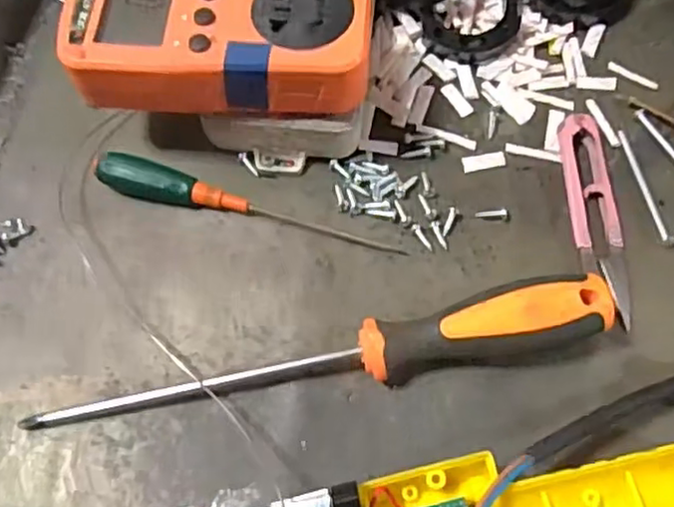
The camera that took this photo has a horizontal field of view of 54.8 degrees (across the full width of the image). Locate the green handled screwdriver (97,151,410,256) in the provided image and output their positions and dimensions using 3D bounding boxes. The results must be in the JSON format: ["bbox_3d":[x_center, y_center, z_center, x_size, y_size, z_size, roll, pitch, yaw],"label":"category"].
[{"bbox_3d":[-0.042,-0.019,0.298,0.142,0.016,0.017,18,69,8],"label":"green handled screwdriver"}]

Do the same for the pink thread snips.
[{"bbox_3d":[0.119,-0.019,0.300,0.023,0.007,0.103,-1,68,0],"label":"pink thread snips"}]

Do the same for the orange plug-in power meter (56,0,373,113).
[{"bbox_3d":[-0.049,-0.096,0.280,0.124,0.026,0.064,0,68,1],"label":"orange plug-in power meter"}]

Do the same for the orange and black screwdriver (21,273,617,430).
[{"bbox_3d":[-0.009,0.045,0.263,0.240,0.029,0.023,-11,68,-4],"label":"orange and black screwdriver"}]

